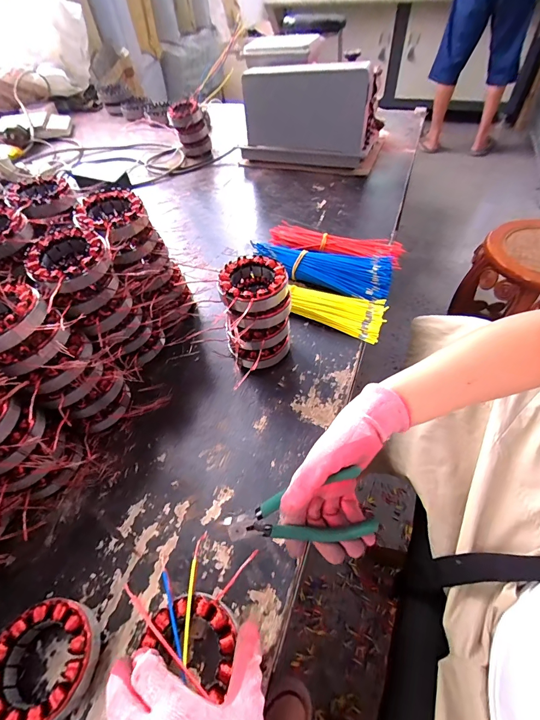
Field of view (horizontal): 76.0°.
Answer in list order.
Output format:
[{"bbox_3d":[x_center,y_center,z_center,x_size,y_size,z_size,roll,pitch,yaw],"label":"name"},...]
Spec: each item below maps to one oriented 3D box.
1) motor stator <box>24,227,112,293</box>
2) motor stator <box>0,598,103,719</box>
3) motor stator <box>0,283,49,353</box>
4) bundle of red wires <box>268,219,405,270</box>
[{"bbox_3d":[-0.235,-0.118,0.404,0.086,0.029,0.091,-28,54,-18],"label":"motor stator"},{"bbox_3d":[-0.197,0.260,0.300,0.084,0.029,0.085,-2,51,3],"label":"motor stator"},{"bbox_3d":[-0.273,-0.043,0.352,0.094,0.028,0.086,25,57,23],"label":"motor stator"},{"bbox_3d":[0.123,-0.220,0.653,0.246,0.026,0.067,17,54,18],"label":"bundle of red wires"}]

